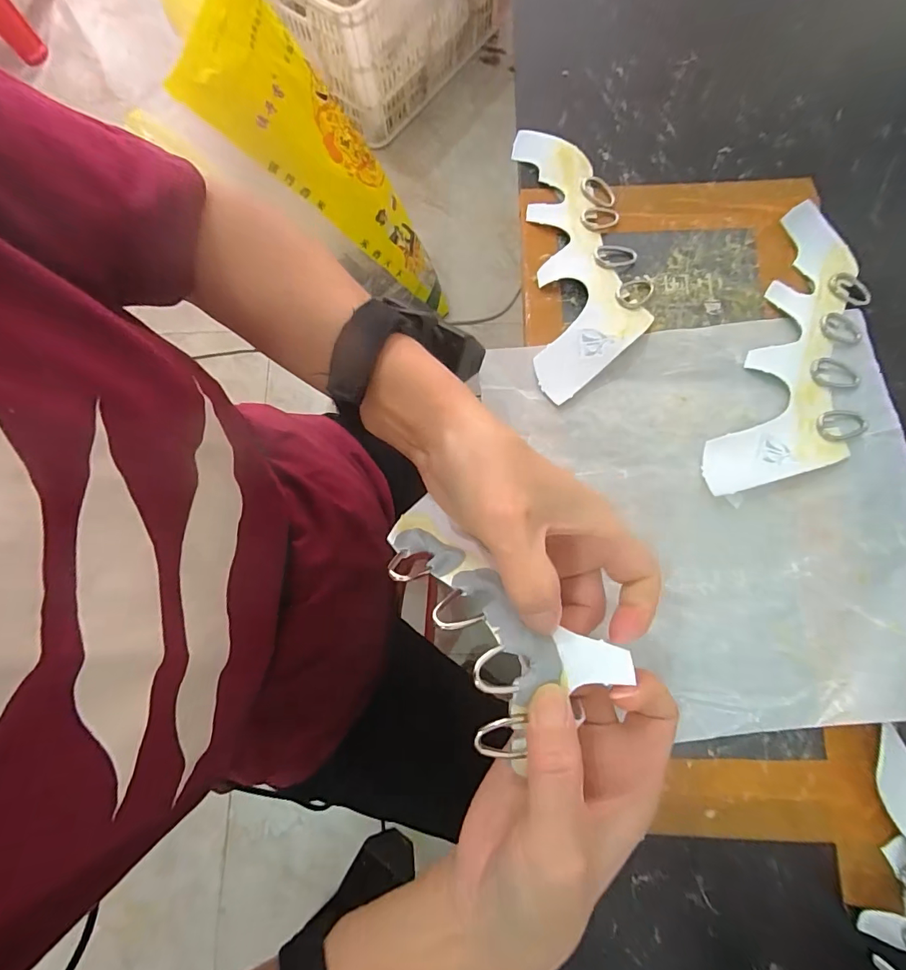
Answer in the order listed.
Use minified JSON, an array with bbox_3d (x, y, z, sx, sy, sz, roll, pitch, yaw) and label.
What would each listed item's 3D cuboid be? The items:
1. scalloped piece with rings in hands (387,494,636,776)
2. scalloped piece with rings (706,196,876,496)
[{"bbox_3d":[0.009,0.052,0.208,0.060,0.034,0.127,-42,53,-7],"label":"scalloped piece with rings in hands"},{"bbox_3d":[0.241,-0.085,0.306,0.082,0.010,0.215,23,79,6],"label":"scalloped piece with rings"}]

